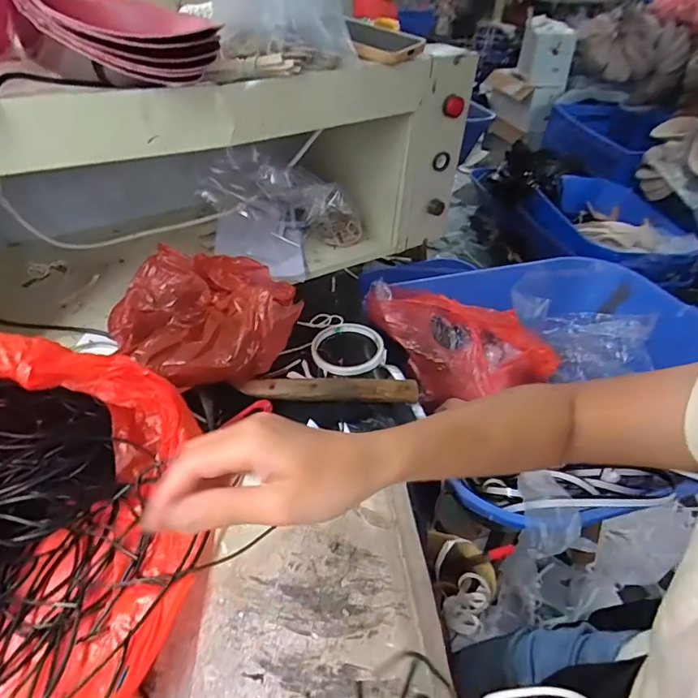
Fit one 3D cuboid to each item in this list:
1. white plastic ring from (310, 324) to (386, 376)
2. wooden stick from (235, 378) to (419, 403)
[{"bbox_3d":[-0.003,-0.001,0.581,0.086,0.015,0.082,2,40,-2],"label":"white plastic ring"},{"bbox_3d":[-0.019,0.042,0.511,0.188,0.008,0.024,3,69,-5],"label":"wooden stick"}]

